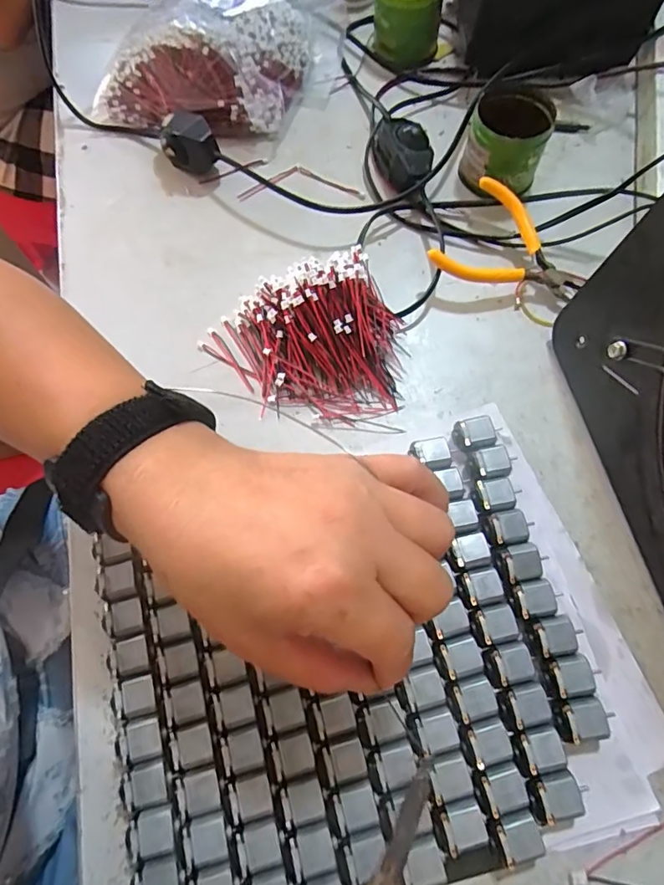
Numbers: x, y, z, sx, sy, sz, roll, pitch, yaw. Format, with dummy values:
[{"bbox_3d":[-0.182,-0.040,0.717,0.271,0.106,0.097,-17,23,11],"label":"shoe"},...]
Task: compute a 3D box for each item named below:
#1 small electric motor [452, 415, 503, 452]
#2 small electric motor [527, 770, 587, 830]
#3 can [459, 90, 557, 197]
[{"bbox_3d":[0.087,-0.004,0.311,0.030,0.015,0.021,-15,69,-4],"label":"small electric motor"},{"bbox_3d":[0.108,0.169,0.241,0.028,0.017,0.023,-6,69,0],"label":"small electric motor"},{"bbox_3d":[0.127,-0.219,0.375,0.057,0.047,0.068,15,70,8],"label":"can"}]

